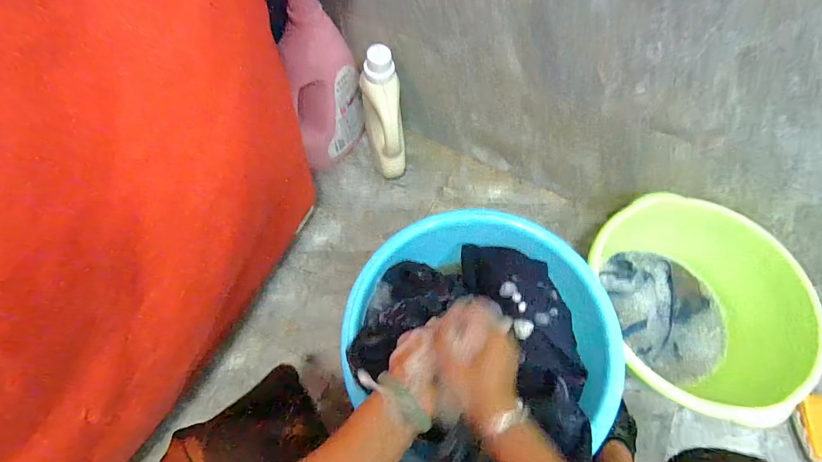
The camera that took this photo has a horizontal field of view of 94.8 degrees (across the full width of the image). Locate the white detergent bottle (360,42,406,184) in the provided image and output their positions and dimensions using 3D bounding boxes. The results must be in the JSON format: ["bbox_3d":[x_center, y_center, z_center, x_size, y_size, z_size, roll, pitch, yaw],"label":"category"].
[{"bbox_3d":[-0.061,-0.252,0.814,0.080,0.273,0.123,-6,39,-2],"label":"white detergent bottle"}]

